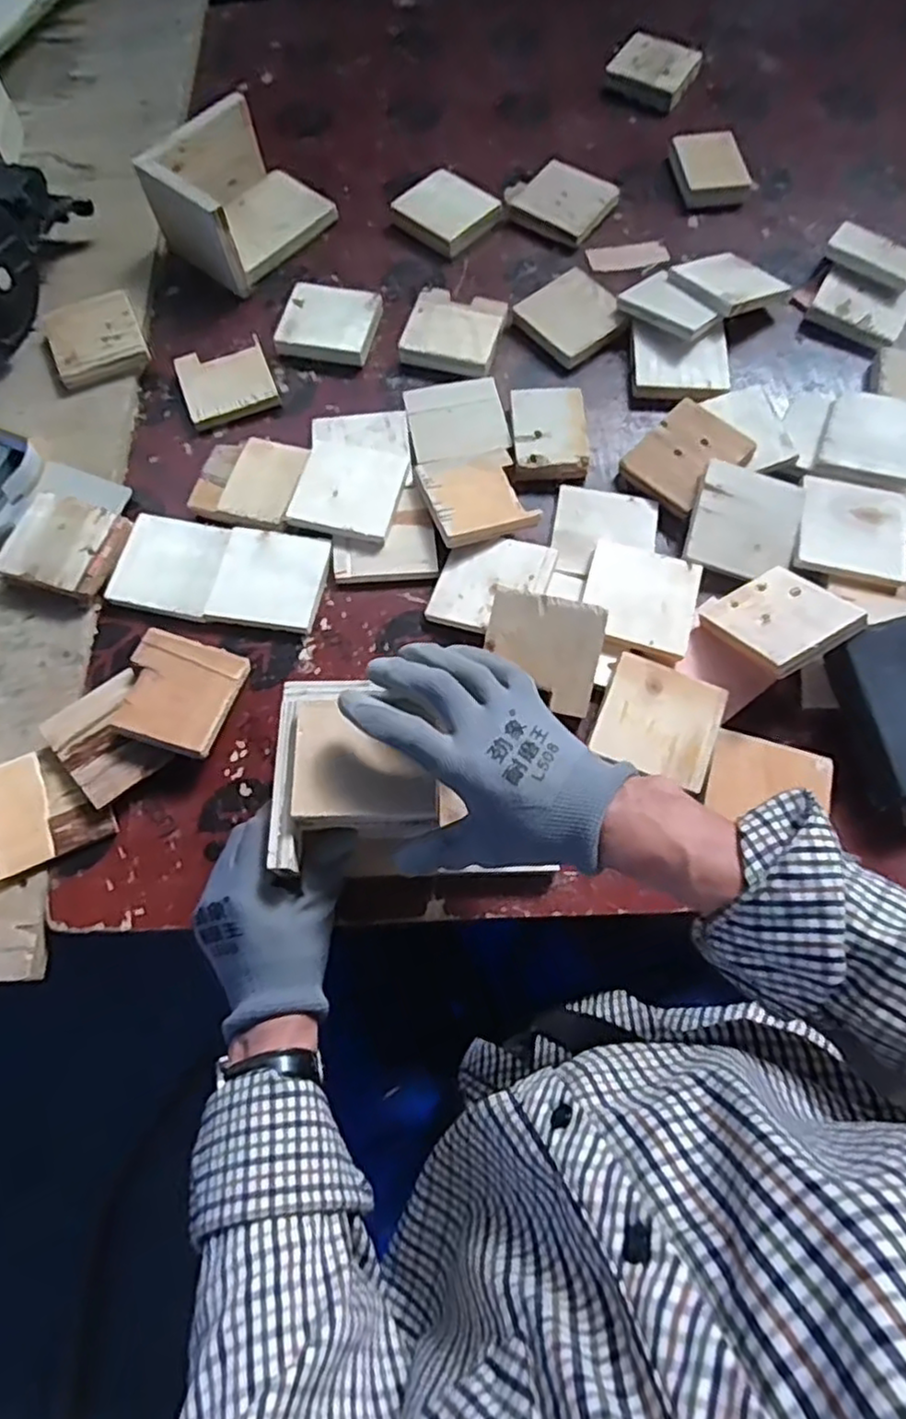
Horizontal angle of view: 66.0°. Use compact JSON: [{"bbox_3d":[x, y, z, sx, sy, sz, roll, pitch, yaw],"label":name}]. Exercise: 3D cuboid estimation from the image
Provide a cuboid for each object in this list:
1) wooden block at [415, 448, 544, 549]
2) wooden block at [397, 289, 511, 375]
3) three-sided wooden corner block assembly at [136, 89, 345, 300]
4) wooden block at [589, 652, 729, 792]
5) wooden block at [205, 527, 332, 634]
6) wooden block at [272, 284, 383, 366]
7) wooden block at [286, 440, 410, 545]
[{"bbox_3d":[0.020,-0.191,0.613,0.086,0.018,0.093,-14,70,-8],"label":"wooden block"},{"bbox_3d":[0.000,-0.378,0.696,0.091,0.015,0.095,16,69,4],"label":"wooden block"},{"bbox_3d":[-0.227,-0.541,0.727,0.137,0.085,0.149,41,72,13],"label":"three-sided wooden corner block assembly"},{"bbox_3d":[0.163,0.003,0.541,0.088,0.016,0.089,21,69,6],"label":"wooden block"},{"bbox_3d":[-0.157,-0.112,0.601,0.091,0.010,0.088,9,68,1],"label":"wooden block"},{"bbox_3d":[-0.126,-0.389,0.703,0.092,0.021,0.079,15,69,4],"label":"wooden block"},{"bbox_3d":[-0.092,-0.198,0.625,0.091,0.012,0.098,13,69,3],"label":"wooden block"}]

